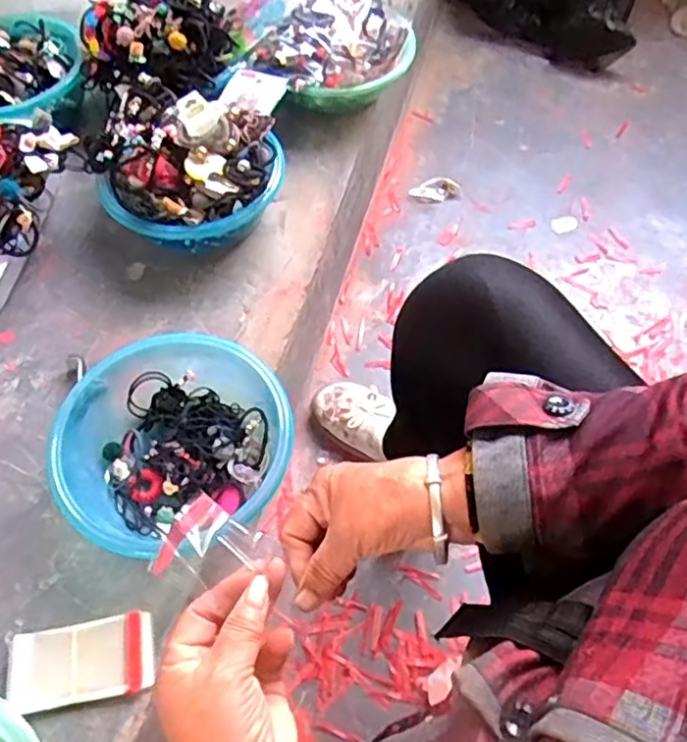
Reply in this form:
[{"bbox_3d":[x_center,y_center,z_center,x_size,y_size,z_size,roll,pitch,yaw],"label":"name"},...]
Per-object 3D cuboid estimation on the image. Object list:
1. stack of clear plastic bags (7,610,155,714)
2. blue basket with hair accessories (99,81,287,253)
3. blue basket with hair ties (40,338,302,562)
[{"bbox_3d":[-0.233,0.260,0.575,0.126,0.011,0.066,-9,60,-6],"label":"stack of clear plastic bags"},{"bbox_3d":[-0.189,-0.234,0.800,0.217,0.131,0.184,2,59,1],"label":"blue basket with hair accessories"},{"bbox_3d":[-0.169,0.069,0.650,0.220,0.081,0.202,0,59,0],"label":"blue basket with hair ties"}]

